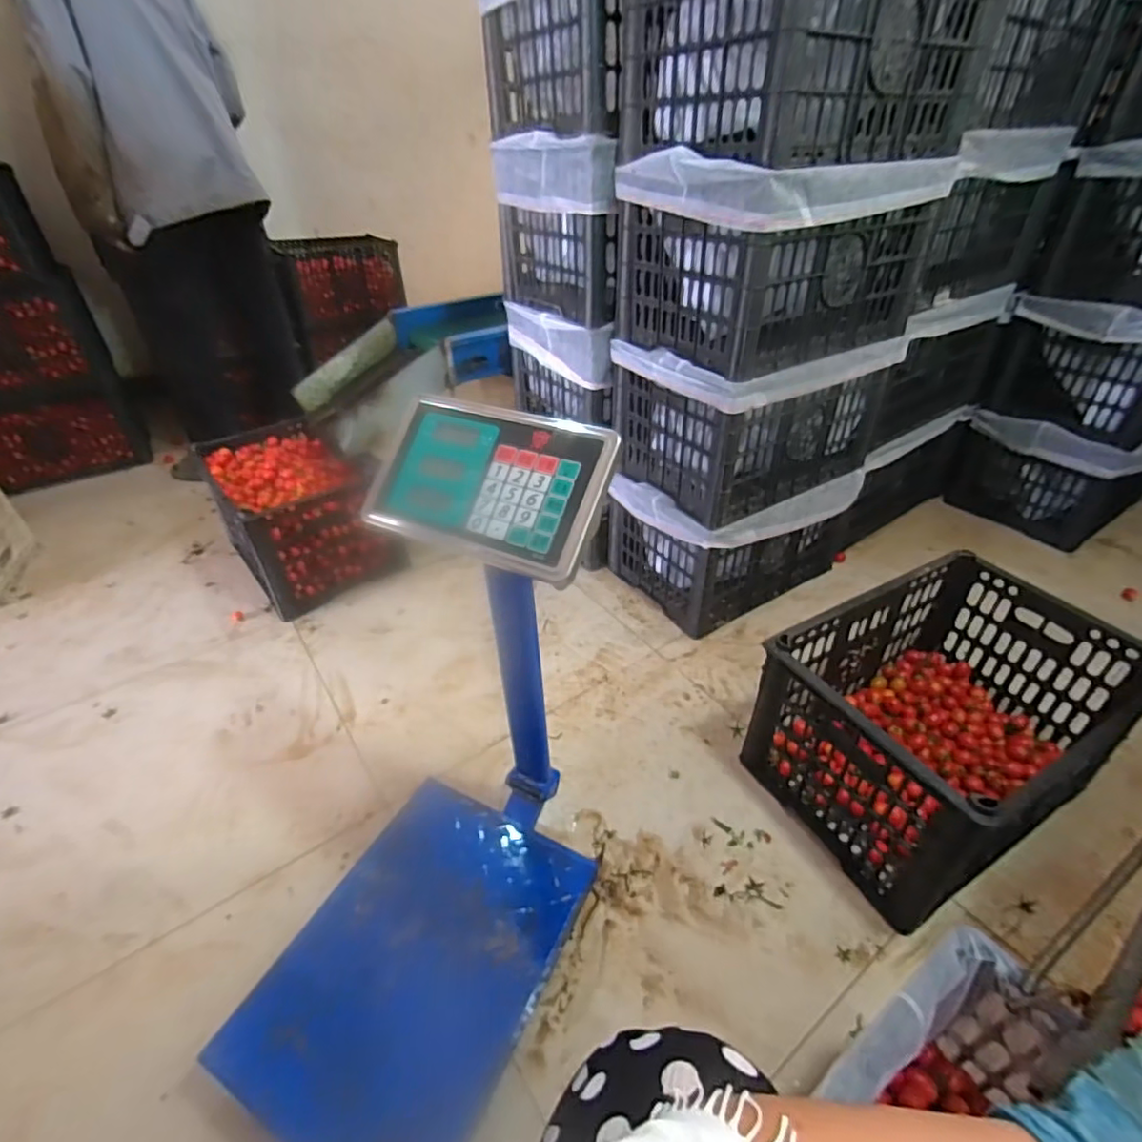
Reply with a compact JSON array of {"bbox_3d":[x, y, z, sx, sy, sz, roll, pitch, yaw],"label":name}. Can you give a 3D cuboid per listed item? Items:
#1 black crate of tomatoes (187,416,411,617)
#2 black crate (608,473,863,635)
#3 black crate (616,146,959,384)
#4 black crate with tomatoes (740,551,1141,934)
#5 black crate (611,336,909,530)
[{"bbox_3d":[-0.699,-0.161,1.481,0.308,0.264,0.513,-27,44,-29],"label":"black crate of tomatoes"},{"bbox_3d":[0.366,-0.114,1.367,0.479,0.274,0.346,-24,43,-27],"label":"black crate"},{"bbox_3d":[0.360,-0.560,1.025,0.469,0.281,0.333,-24,43,-27],"label":"black crate"},{"bbox_3d":[0.568,0.226,0.903,0.464,0.281,0.337,-22,42,-25],"label":"black crate with tomatoes"},{"bbox_3d":[0.363,-0.333,1.192,0.460,0.269,0.336,-24,43,-27],"label":"black crate"}]

